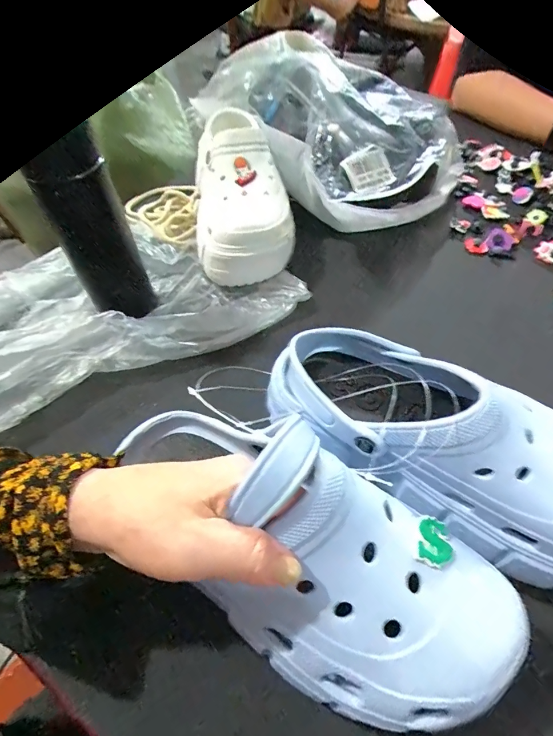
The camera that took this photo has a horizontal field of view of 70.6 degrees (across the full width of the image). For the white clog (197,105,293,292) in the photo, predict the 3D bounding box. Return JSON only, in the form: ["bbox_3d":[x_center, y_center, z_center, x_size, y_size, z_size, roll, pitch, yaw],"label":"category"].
[{"bbox_3d":[-0.044,-0.201,0.451,0.103,0.109,0.210,-9,55,-5],"label":"white clog"}]

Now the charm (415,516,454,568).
[{"bbox_3d":[0.085,0.093,0.208,0.019,0.007,0.026,15,56,14],"label":"charm"}]

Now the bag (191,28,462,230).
[{"bbox_3d":[0.079,-0.305,0.501,0.249,0.144,0.279,-36,61,-22],"label":"bag"}]

